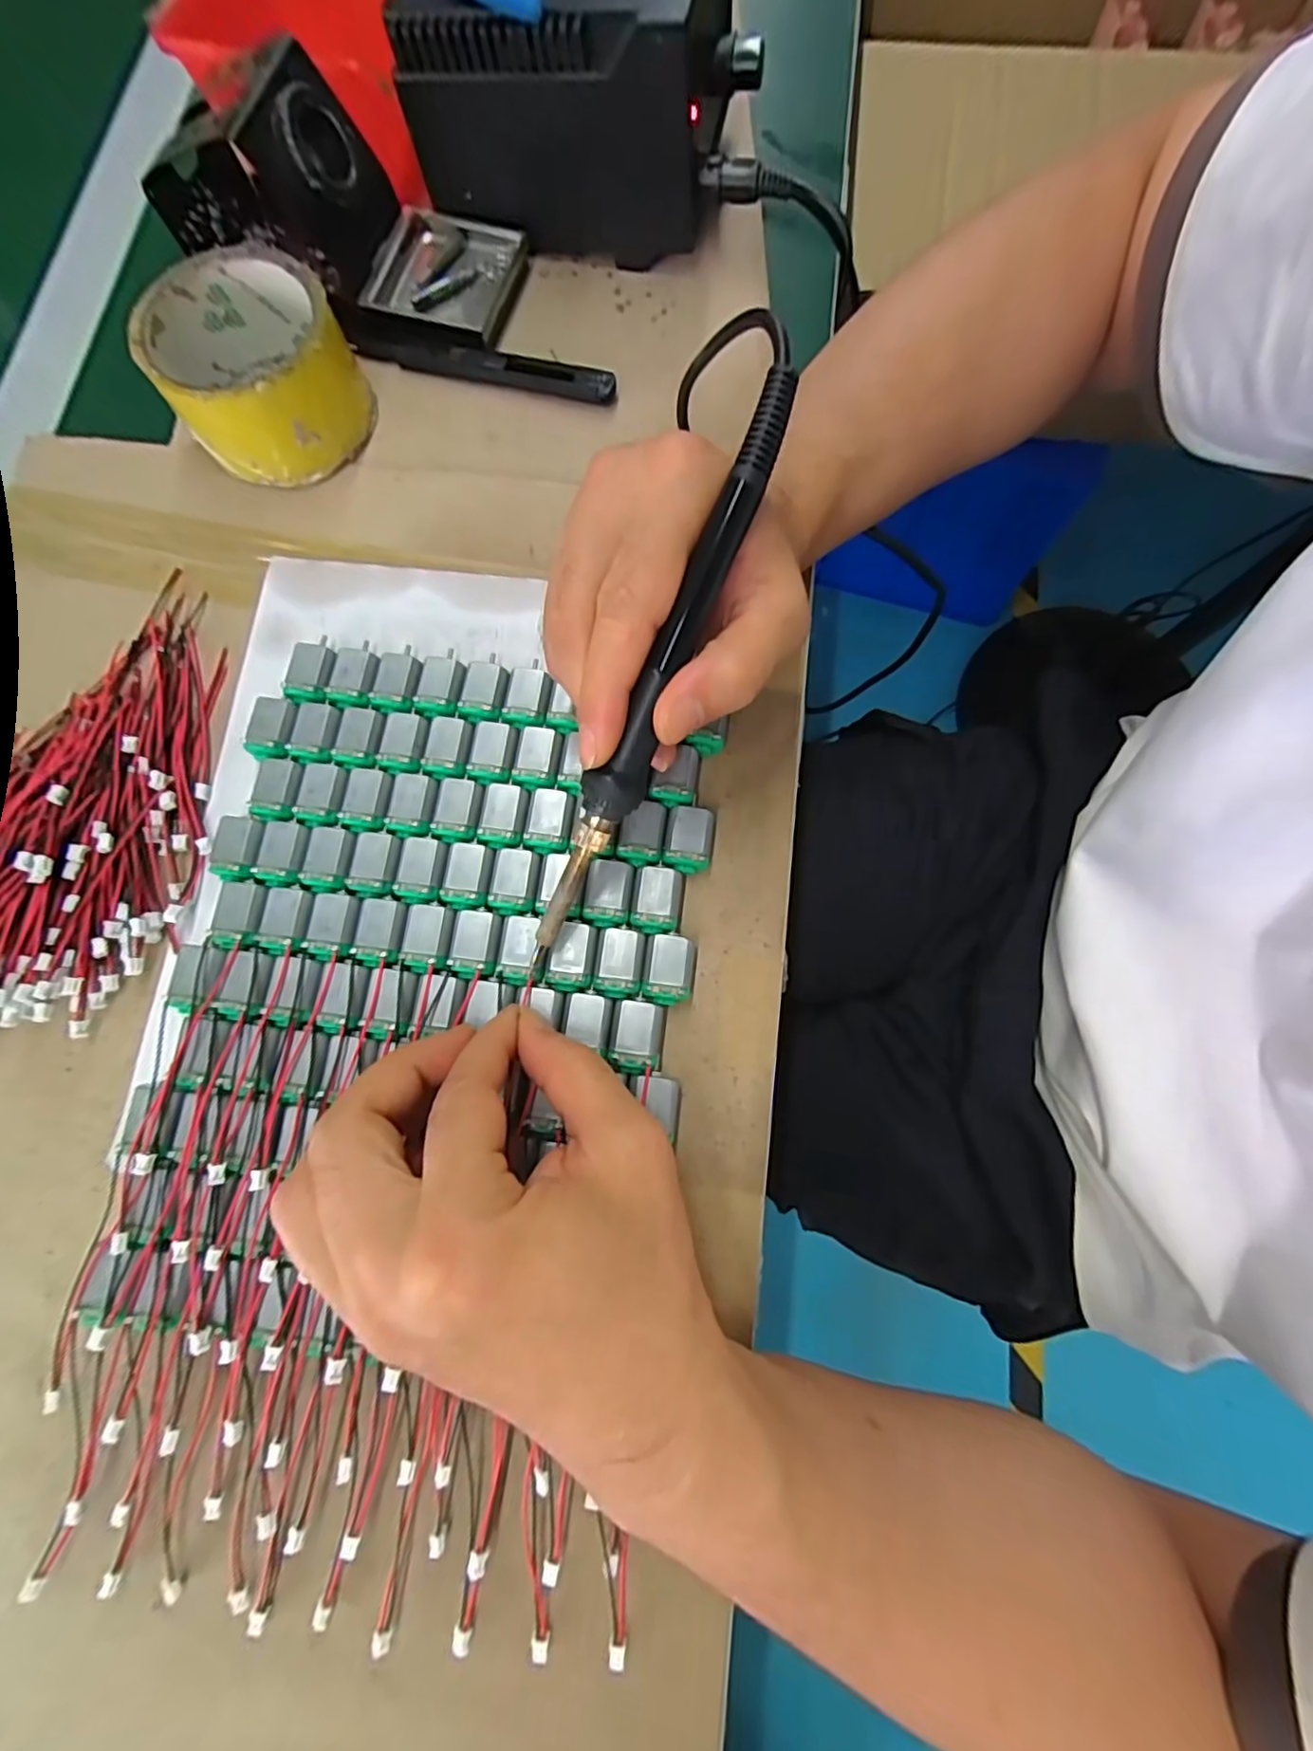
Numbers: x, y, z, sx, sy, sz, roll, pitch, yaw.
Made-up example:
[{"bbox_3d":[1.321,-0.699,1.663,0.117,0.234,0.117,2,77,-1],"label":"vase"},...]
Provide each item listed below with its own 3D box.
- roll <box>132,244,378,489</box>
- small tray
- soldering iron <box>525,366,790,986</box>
[{"bbox_3d":[-0.185,-0.237,0.292,0.082,0.050,0.081,0,77,1],"label":"roll"},{"bbox_3d":[-0.108,-0.309,0.322,0.068,0.016,0.064,17,79,5],"label":"small tray"},{"bbox_3d":[-0.003,-0.055,0.208,0.016,0.014,0.205,27,104,7],"label":"soldering iron"}]

